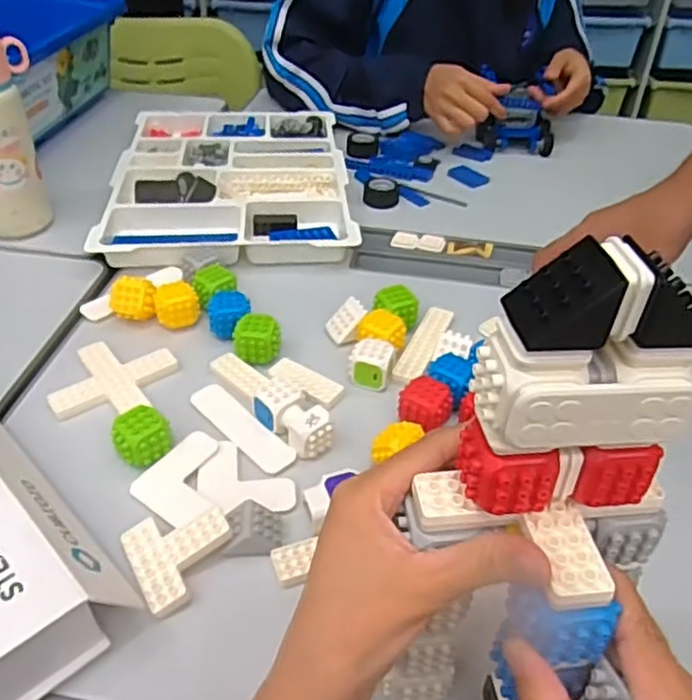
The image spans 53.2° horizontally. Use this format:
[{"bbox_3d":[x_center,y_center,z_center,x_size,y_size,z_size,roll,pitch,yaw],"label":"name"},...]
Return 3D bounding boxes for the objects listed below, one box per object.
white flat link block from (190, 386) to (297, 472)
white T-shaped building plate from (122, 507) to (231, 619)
[{"bbox_3d":[-0.082,0.059,0.533,0.031,0.004,0.105,-30,49,-33],"label":"white flat link block"},{"bbox_3d":[-0.104,0.123,0.436,0.062,0.011,0.063,-22,46,-22],"label":"white T-shaped building plate"}]

